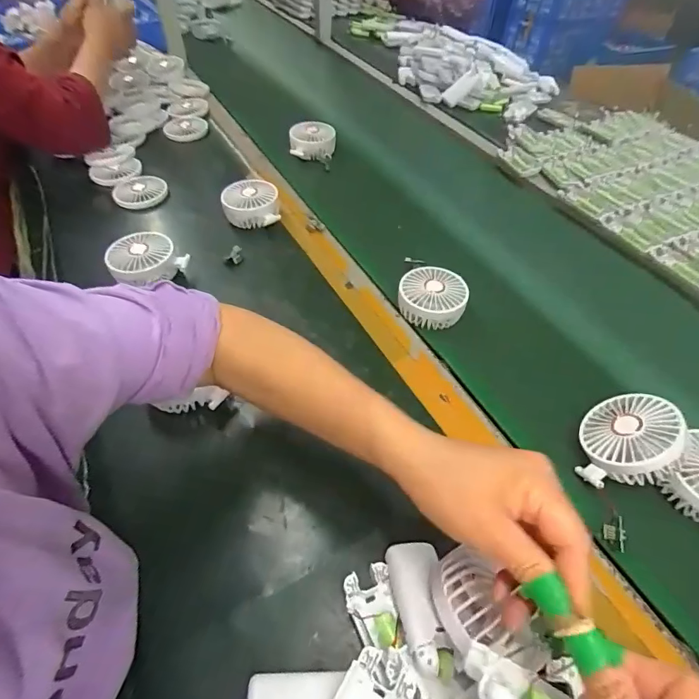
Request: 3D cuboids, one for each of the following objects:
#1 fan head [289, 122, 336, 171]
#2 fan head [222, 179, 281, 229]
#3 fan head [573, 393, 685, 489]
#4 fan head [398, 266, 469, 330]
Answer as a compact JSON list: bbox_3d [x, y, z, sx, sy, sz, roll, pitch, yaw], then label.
[{"bbox_3d":[-0.070,-0.400,0.844,0.089,0.046,0.075,12,50,7],"label":"fan head"},{"bbox_3d":[-0.158,-0.231,0.700,0.088,0.048,0.088,-5,51,-8],"label":"fan head"},{"bbox_3d":[0.278,0.090,0.430,0.090,0.040,0.089,-17,36,39],"label":"fan head"},{"bbox_3d":[0.109,-0.072,0.582,0.087,0.040,0.084,9,50,5],"label":"fan head"}]

